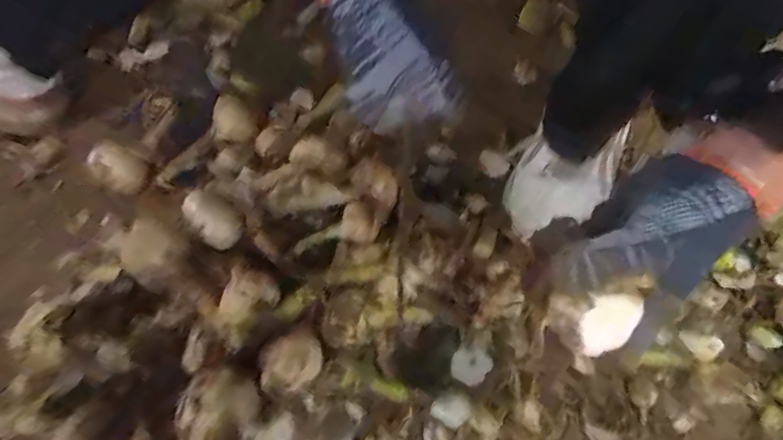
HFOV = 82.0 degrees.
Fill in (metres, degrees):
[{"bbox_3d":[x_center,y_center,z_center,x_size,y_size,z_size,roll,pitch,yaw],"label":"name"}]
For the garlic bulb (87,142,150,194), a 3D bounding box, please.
[{"bbox_3d":[-0.292,-0.056,0.485,0.043,0.046,0.045,0,70,0],"label":"garlic bulb"}]

